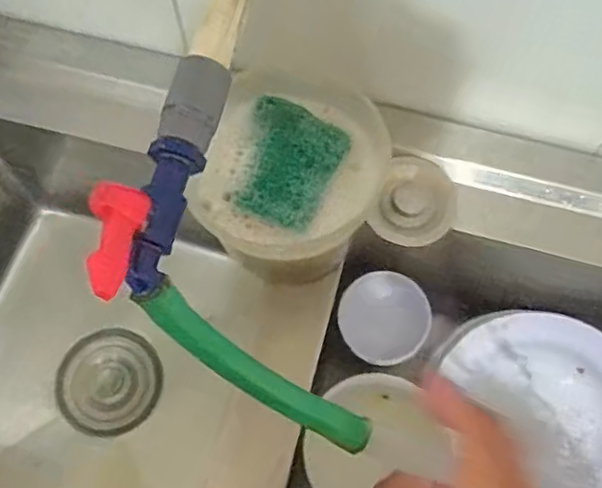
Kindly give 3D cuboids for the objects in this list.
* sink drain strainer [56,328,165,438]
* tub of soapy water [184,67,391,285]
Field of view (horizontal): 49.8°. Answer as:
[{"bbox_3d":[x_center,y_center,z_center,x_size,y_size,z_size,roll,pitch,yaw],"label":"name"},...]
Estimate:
[{"bbox_3d":[-0.227,0.165,0.772,0.115,0.025,0.120,0,69,0],"label":"sink drain strainer"},{"bbox_3d":[-0.011,-0.049,0.529,0.143,0.103,0.159,21,71,7],"label":"tub of soapy water"}]

